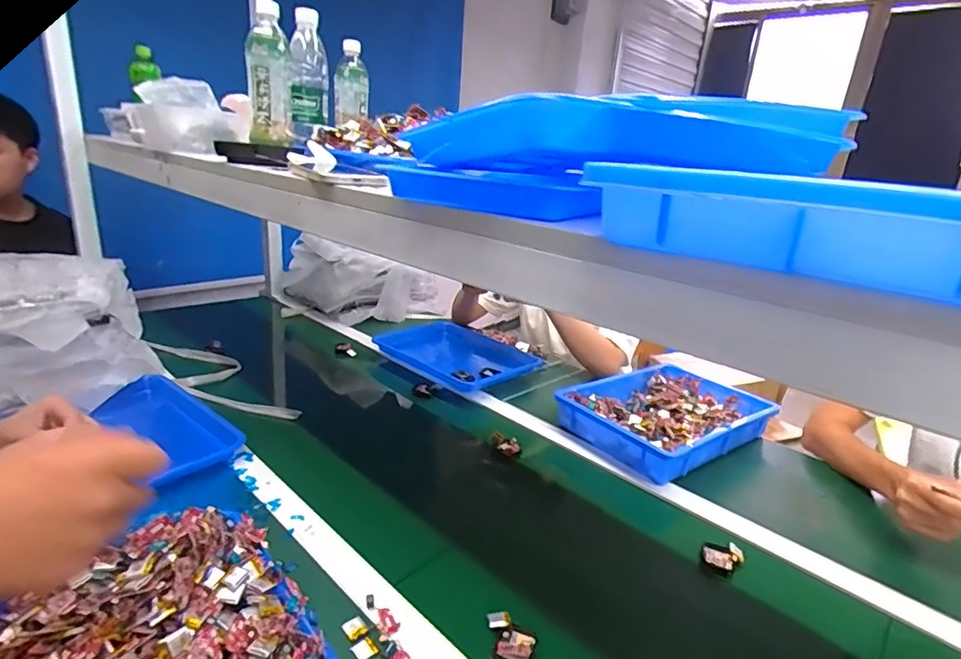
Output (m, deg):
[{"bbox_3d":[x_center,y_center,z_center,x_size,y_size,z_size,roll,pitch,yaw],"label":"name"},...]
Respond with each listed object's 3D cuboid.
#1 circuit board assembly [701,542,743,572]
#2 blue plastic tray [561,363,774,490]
[{"bbox_3d":[0.307,0.287,0.663,0.047,0.017,0.038,15,22,27],"label":"circuit board assembly"},{"bbox_3d":[0.348,0.157,0.987,0.378,0.053,0.260,-10,24,-36],"label":"blue plastic tray"}]

